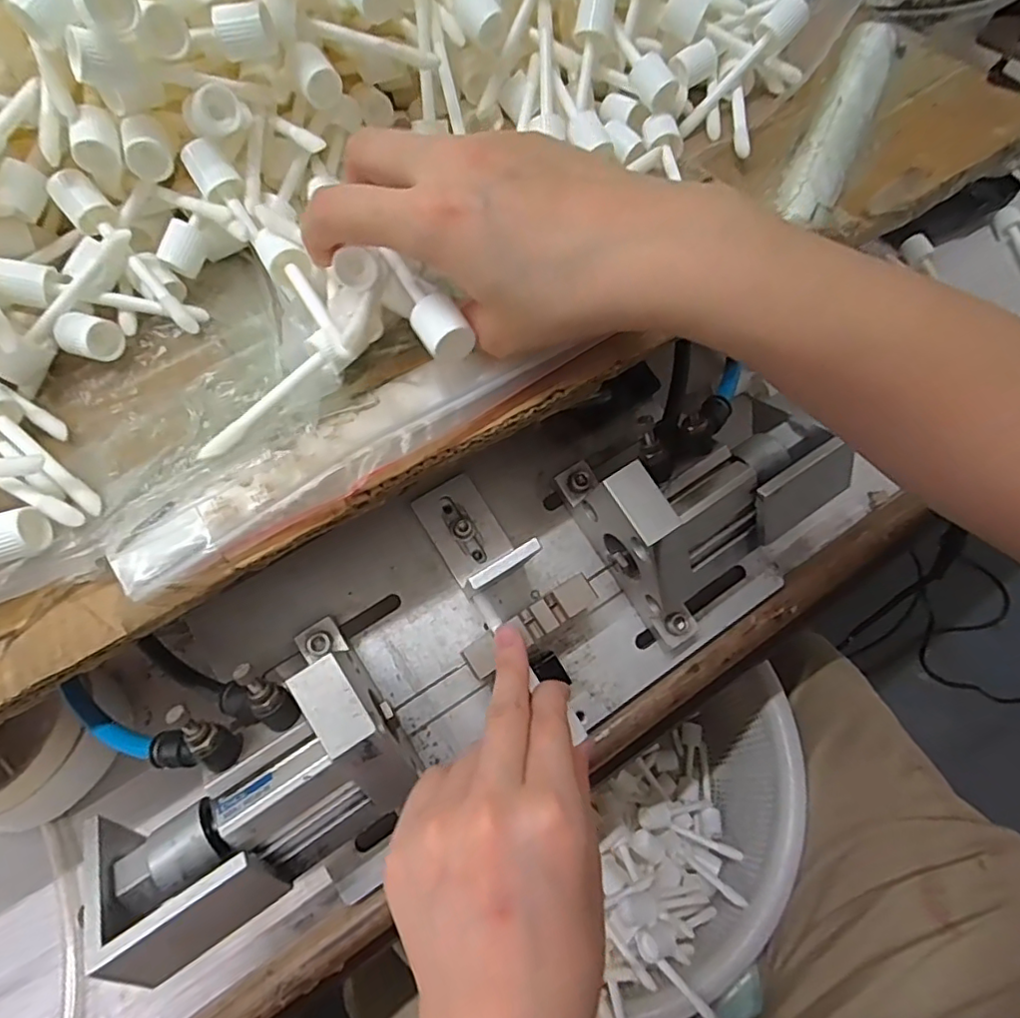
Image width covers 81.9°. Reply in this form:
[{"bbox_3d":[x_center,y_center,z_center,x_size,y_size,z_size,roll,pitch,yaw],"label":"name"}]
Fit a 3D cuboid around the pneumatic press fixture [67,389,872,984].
[{"bbox_3d":[-0.013,0.049,0.282,0.362,0.094,0.138,-28,68,-16],"label":"pneumatic press fixture"}]

